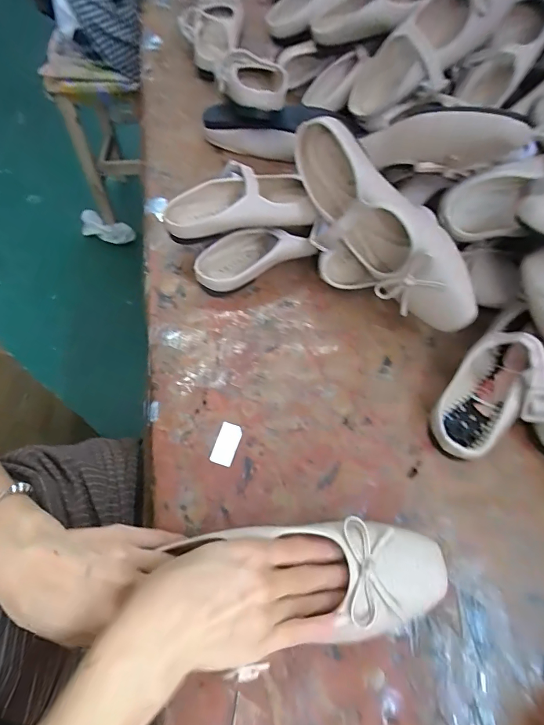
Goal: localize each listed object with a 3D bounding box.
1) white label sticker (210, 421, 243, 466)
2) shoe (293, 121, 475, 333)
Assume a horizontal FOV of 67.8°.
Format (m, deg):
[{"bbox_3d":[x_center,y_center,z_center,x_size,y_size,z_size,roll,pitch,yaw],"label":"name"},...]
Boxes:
[{"bbox_3d":[-0.044,0.080,0.395,0.021,0.004,0.040,16,63,8],"label":"white label sticker"},{"bbox_3d":[0.101,-0.129,0.401,0.057,0.096,0.249,-36,81,-18],"label":"shoe"}]

